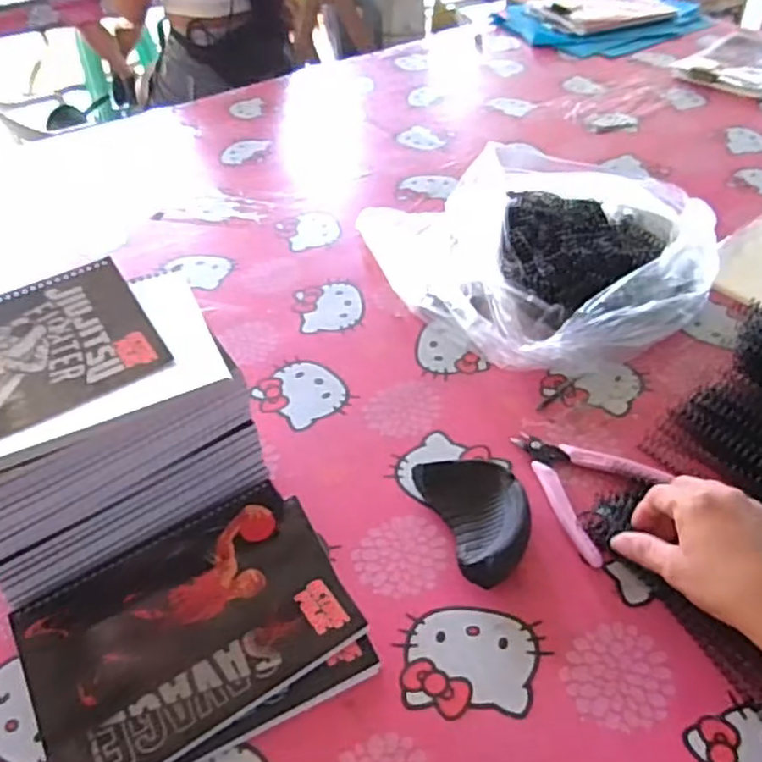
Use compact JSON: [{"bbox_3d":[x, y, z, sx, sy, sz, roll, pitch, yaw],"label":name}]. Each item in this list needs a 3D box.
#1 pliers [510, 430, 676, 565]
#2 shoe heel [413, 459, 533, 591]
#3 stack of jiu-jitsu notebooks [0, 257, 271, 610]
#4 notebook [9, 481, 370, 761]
[{"bbox_3d":[0.145,0.074,0.508,0.090,0.017,0.111,-33,52,-27],"label":"pliers"},{"bbox_3d":[0.074,0.099,0.486,0.066,0.025,0.099,-15,46,-12],"label":"shoe heel"},{"bbox_3d":[-0.235,0.029,0.509,0.228,0.127,0.195,-26,49,-21],"label":"stack of jiu-jitsu notebooks"},{"bbox_3d":[-0.129,0.162,0.446,0.200,0.013,0.145,-26,49,-21],"label":"notebook"}]

